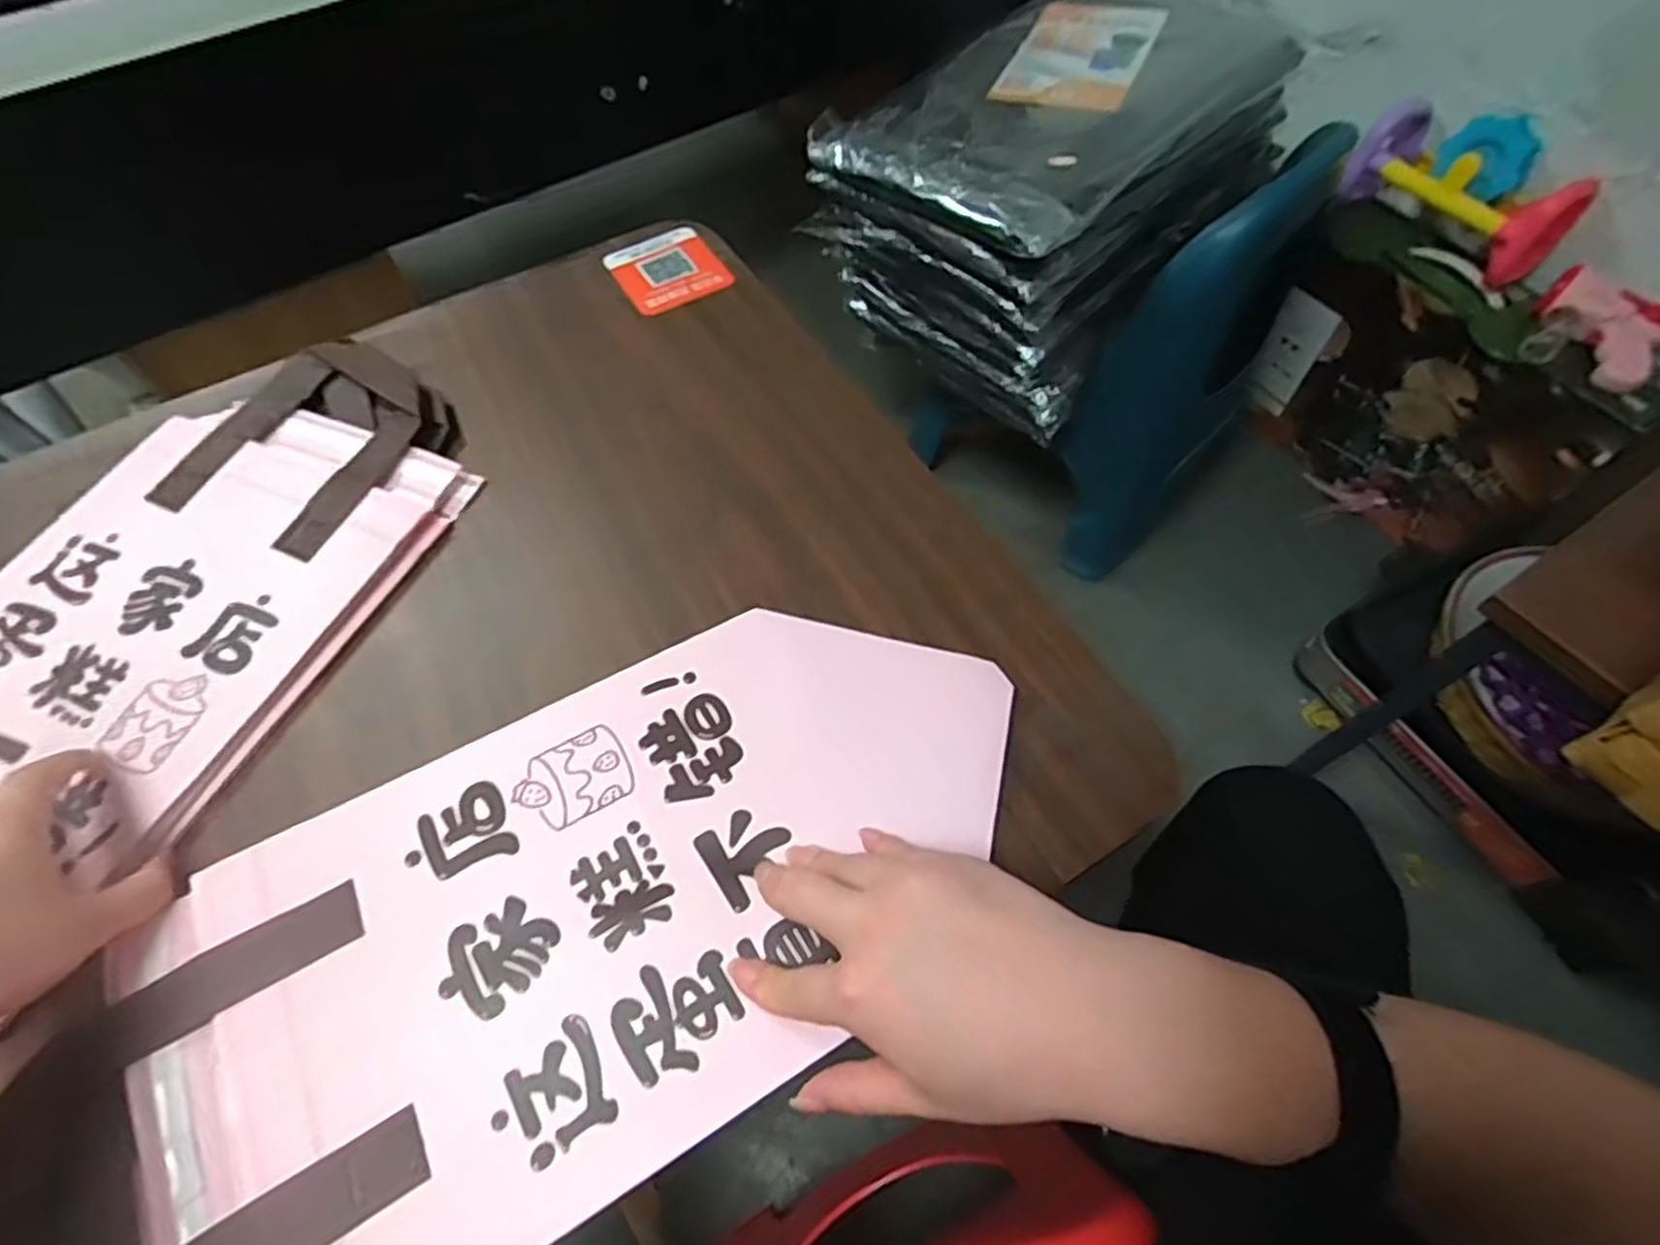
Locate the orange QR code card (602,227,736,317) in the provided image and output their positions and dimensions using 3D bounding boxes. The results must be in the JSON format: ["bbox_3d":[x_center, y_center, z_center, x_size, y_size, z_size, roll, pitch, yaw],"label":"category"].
[{"bbox_3d":[-0.130,-0.282,0.596,0.080,0.004,0.089,-29,62,-12],"label":"orange QR code card"}]

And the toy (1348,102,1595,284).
[{"bbox_3d":[0.747,-0.522,0.882,0.131,0.139,0.260,-30,60,-14],"label":"toy"}]

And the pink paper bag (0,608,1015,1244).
[{"bbox_3d":[-0.125,0.139,0.338,0.459,0.018,0.208,-31,61,-16],"label":"pink paper bag"}]

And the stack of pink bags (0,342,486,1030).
[{"bbox_3d":[-0.392,-0.002,0.426,0.214,0.030,0.421,19,61,15],"label":"stack of pink bags"}]

